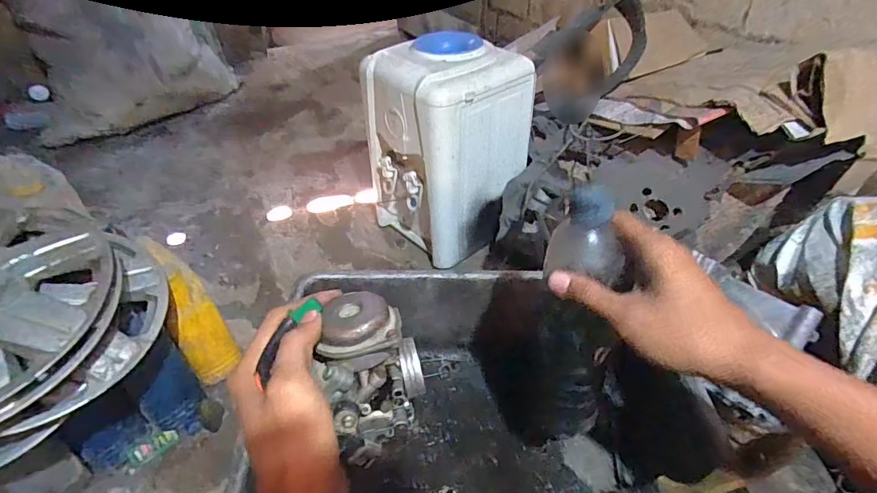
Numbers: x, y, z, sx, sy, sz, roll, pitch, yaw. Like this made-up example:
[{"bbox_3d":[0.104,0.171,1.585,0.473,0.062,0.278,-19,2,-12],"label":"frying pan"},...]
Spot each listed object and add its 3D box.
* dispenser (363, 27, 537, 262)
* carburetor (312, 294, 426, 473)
[{"bbox_3d":[0.025,-0.246,1.188,0.293,0.479,0.276,-28,47,-29],"label":"dispenser"},{"bbox_3d":[-0.041,0.086,0.309,0.060,0.077,0.083,-4,40,-4],"label":"carburetor"}]

